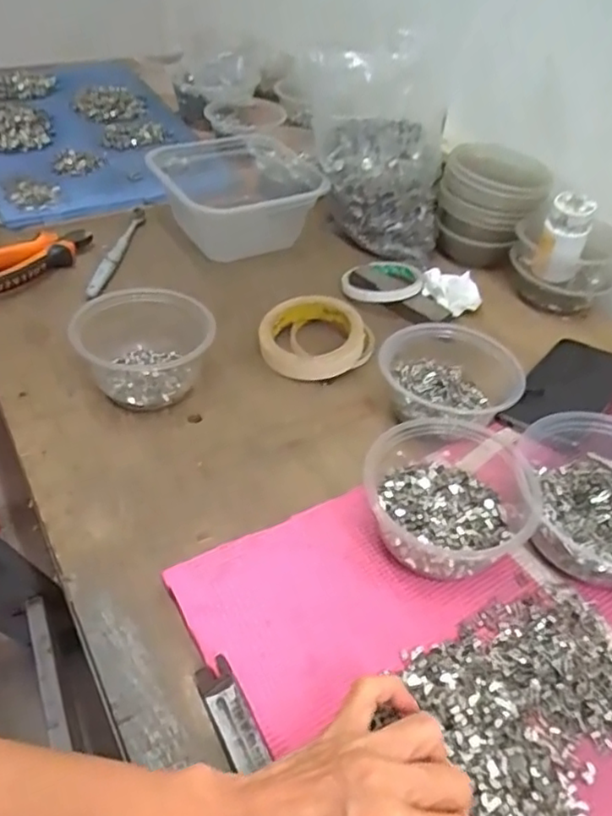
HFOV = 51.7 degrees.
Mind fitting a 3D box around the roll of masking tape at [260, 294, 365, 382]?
[{"bbox_3d":[0.005,-0.071,0.608,0.095,0.033,0.095,2,44,-2],"label":"roll of masking tape"}]

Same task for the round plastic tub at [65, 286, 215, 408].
[{"bbox_3d":[-0.139,-0.051,0.548,0.111,0.066,0.090,-7,45,-11],"label":"round plastic tub"}]

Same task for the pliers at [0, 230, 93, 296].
[{"bbox_3d":[-0.287,-0.157,0.661,0.046,0.027,0.143,33,51,27],"label":"pliers"}]

